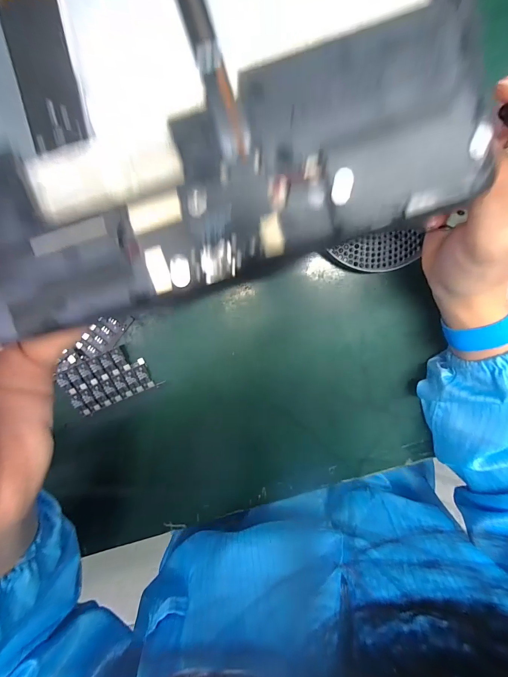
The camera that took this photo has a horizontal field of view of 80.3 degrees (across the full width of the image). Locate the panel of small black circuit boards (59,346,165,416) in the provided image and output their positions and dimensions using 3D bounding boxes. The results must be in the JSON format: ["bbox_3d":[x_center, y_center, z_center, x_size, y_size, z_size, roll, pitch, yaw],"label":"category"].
[{"bbox_3d":[-0.145,0.041,0.297,0.082,0.008,0.050,-23,97,5],"label":"panel of small black circuit boards"}]

